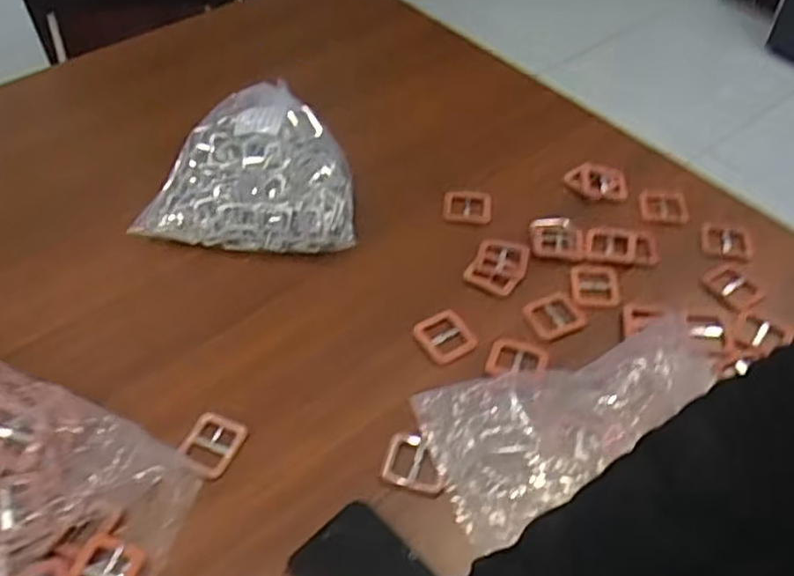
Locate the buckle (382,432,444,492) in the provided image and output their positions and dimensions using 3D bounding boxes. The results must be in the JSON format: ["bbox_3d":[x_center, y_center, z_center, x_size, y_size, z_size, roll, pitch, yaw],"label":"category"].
[{"bbox_3d":[0.015,0.138,0.558,0.050,0.007,0.043,11,50,9],"label":"buckle"}]

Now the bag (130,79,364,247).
[{"bbox_3d":[-0.153,-0.127,0.758,0.226,0.080,0.174,4,49,3],"label":"bag"}]

